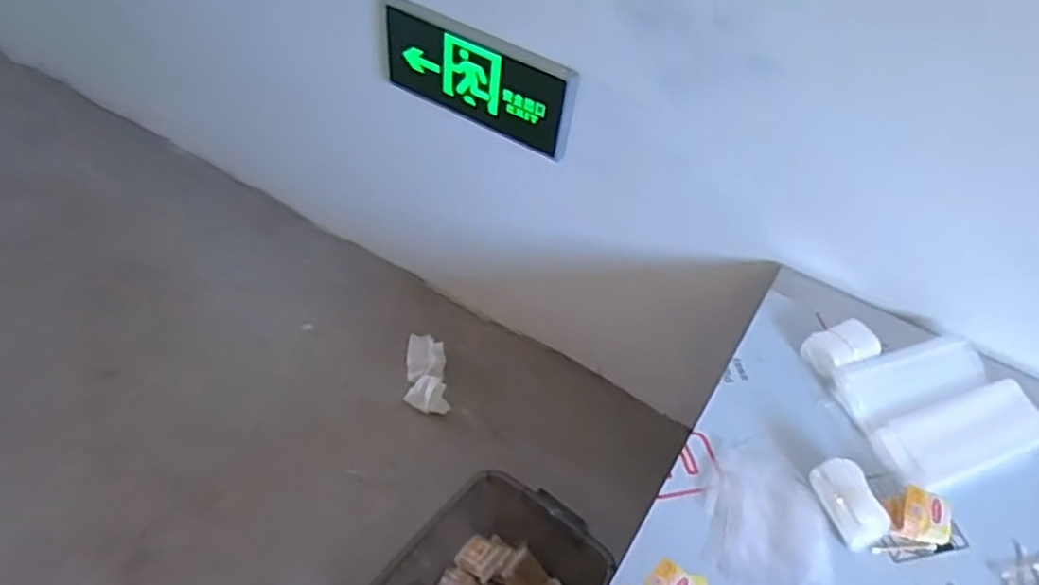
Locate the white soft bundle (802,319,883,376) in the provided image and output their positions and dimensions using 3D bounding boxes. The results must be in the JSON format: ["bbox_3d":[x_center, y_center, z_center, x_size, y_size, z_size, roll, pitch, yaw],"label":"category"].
[{"bbox_3d":[0.394,0.067,0.860,0.087,0.029,0.054,-17,51,-20],"label":"white soft bundle"}]

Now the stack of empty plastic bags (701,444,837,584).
[{"bbox_3d":[0.259,0.236,0.737,0.127,0.015,0.164,10,48,3],"label":"stack of empty plastic bags"}]

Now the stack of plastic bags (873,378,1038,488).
[{"bbox_3d":[0.509,0.161,0.804,0.210,0.017,0.078,-15,51,-18],"label":"stack of plastic bags"}]

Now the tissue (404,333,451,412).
[{"bbox_3d":[-0.181,0.157,1.354,0.078,0.023,0.160,-6,63,-11],"label":"tissue"}]

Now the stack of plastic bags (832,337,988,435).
[{"bbox_3d":[0.466,0.100,0.837,0.188,0.029,0.075,-16,51,-19],"label":"stack of plastic bags"}]

